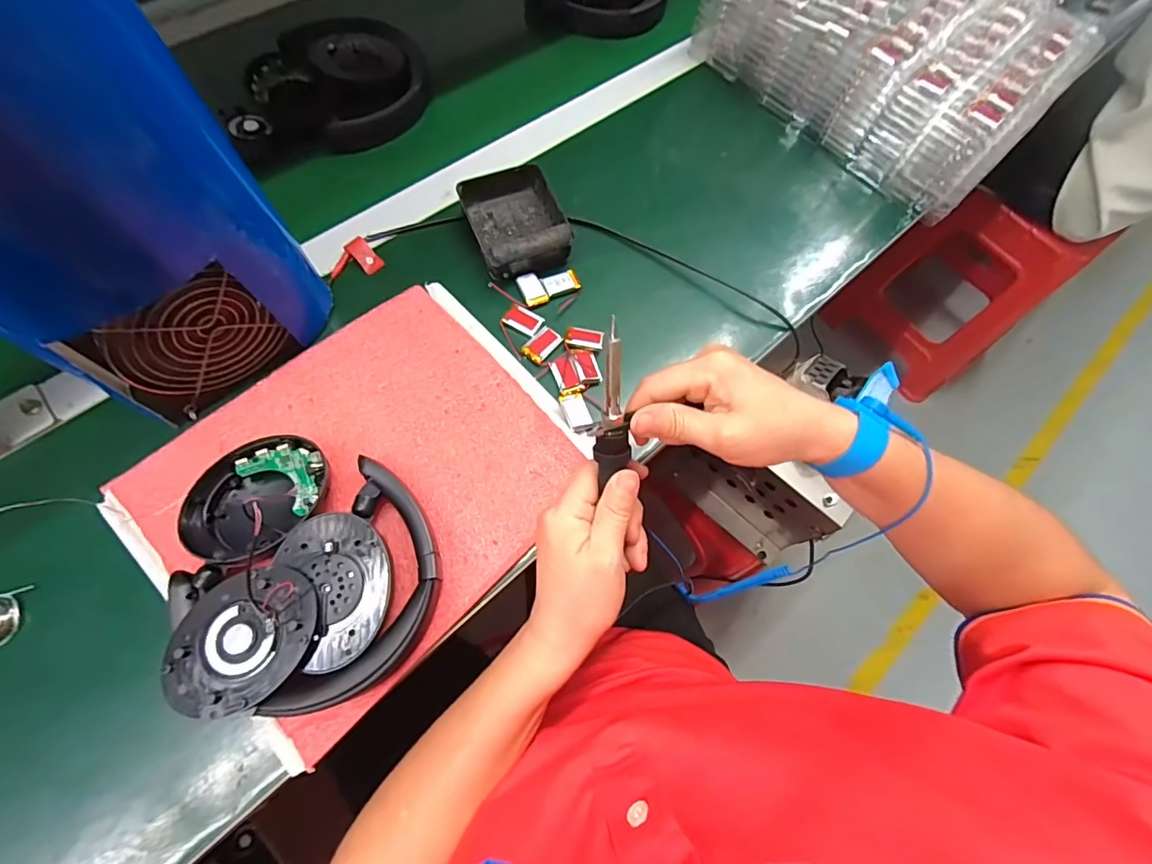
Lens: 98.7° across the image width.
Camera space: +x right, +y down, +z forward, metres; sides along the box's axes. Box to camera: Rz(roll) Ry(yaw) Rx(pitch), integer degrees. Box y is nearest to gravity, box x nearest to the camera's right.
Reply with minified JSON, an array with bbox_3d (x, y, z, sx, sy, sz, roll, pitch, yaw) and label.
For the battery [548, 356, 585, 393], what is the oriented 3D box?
[{"bbox_3d":[-0.007,-0.046,0.397,0.018,0.004,0.032,-20,71,-11],"label":"battery"}]

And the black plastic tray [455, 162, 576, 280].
[{"bbox_3d":[-0.054,-0.192,0.438,0.079,0.033,0.108,-18,71,-11],"label":"black plastic tray"}]

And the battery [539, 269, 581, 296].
[{"bbox_3d":[-0.013,-0.131,0.434,0.031,0.004,0.021,-19,71,-11],"label":"battery"}]

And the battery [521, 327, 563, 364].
[{"bbox_3d":[-0.028,-0.073,0.409,0.022,0.004,0.032,42,71,12],"label":"battery"}]

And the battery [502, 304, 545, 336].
[{"bbox_3d":[-0.044,-0.095,0.416,0.031,0.004,0.020,29,69,8],"label":"battery"}]

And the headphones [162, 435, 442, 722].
[{"bbox_3d":[-0.167,0.082,0.313,0.146,0.037,0.160,-3,68,-5],"label":"headphones"}]

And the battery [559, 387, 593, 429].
[{"bbox_3d":[0.000,-0.018,0.388,0.019,0.004,0.034,-14,70,-9],"label":"battery"}]

